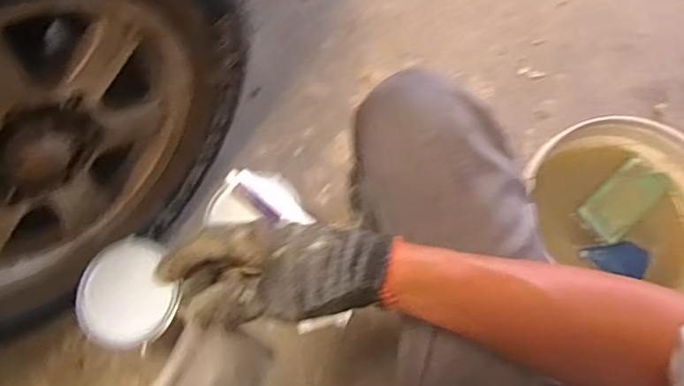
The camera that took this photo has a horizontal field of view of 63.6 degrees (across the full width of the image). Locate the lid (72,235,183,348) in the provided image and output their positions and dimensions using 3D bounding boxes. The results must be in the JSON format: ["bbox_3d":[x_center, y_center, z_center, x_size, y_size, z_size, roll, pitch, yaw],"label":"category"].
[{"bbox_3d":[-0.290,0.135,0.761,0.026,0.141,0.141,-30,80,35],"label":"lid"}]

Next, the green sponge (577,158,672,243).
[{"bbox_3d":[0.396,0.009,0.776,0.133,0.012,0.063,-41,78,-11],"label":"green sponge"}]

